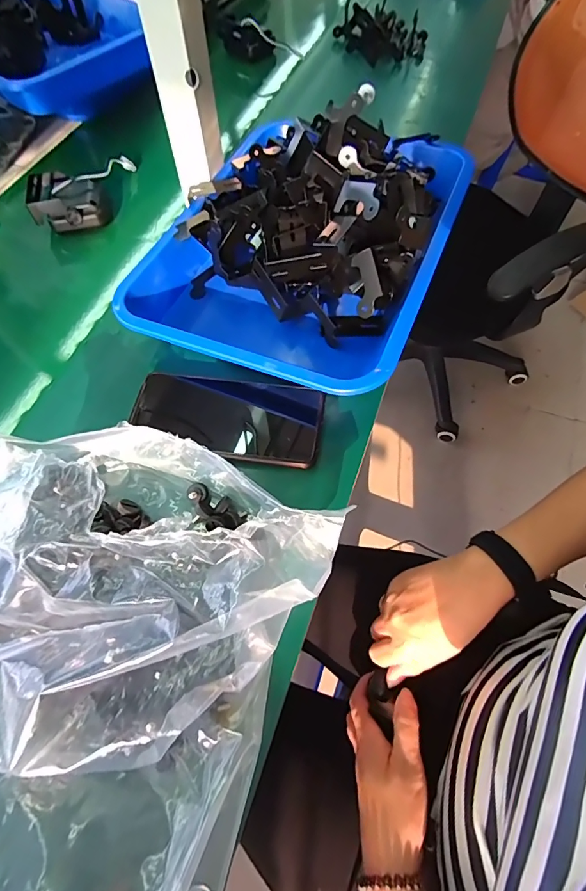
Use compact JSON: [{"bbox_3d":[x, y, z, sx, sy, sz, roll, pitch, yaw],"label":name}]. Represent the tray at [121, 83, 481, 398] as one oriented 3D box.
[{"bbox_3d":[0.011,-0.219,0.419,0.258,0.108,0.350,20,65,11],"label":"tray"}]

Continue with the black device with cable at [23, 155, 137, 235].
[{"bbox_3d":[-0.264,-0.318,0.514,0.089,0.032,0.135,5,63,4],"label":"black device with cable"}]

